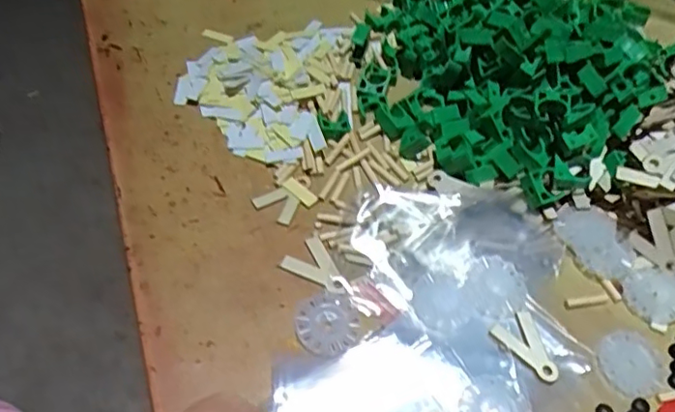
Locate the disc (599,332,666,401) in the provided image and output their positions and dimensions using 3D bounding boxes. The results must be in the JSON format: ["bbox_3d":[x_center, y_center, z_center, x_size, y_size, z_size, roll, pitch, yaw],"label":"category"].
[{"bbox_3d":[0.181,0.096,0.371,0.042,0.004,0.040,2,52,-3],"label":"disc"}]

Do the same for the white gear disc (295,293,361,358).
[{"bbox_3d":[-0.006,0.071,0.365,0.038,0.004,0.038,2,52,-3],"label":"white gear disc"}]

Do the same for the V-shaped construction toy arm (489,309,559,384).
[{"bbox_3d":[0.117,0.086,0.365,0.029,0.004,0.043,-22,57,-21],"label":"V-shaped construction toy arm"}]

